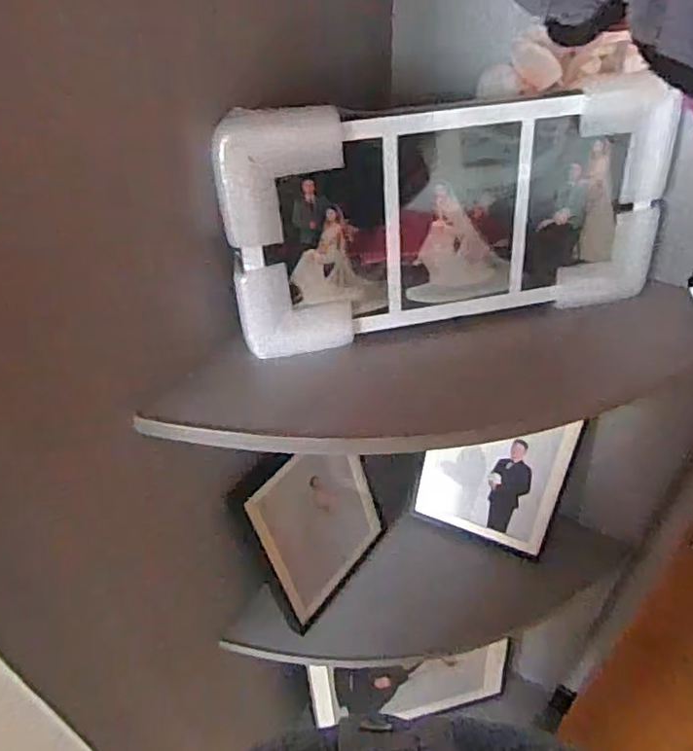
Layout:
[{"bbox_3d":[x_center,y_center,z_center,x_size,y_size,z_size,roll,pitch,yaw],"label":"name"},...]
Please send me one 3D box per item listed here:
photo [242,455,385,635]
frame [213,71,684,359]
[{"bbox_3d":[-0.039,0.192,0.802,0.026,0.232,0.189,13,42,40],"label":"photo"},{"bbox_3d":[0.079,-0.145,0.549,0.366,0.203,0.045,-11,31,-8],"label":"frame"}]

